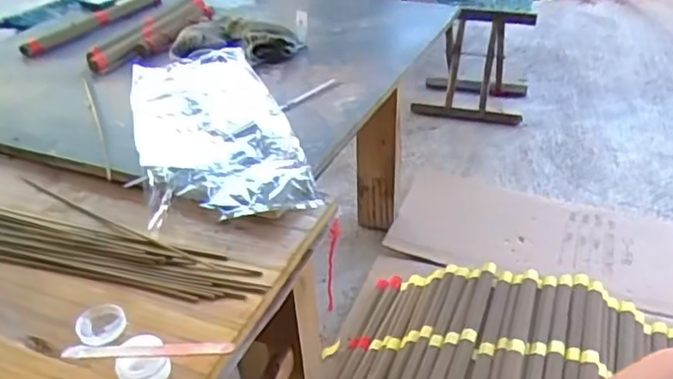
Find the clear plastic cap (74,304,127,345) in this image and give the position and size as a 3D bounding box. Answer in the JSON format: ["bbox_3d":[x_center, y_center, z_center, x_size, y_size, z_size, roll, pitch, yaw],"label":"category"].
[{"bbox_3d":[-0.194,0.111,0.491,0.038,0.008,0.046,-24,40,-30],"label":"clear plastic cap"}]

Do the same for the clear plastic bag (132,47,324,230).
[{"bbox_3d":[-0.156,-0.080,0.736,0.173,0.040,0.394,-11,35,-14],"label":"clear plastic bag"}]

